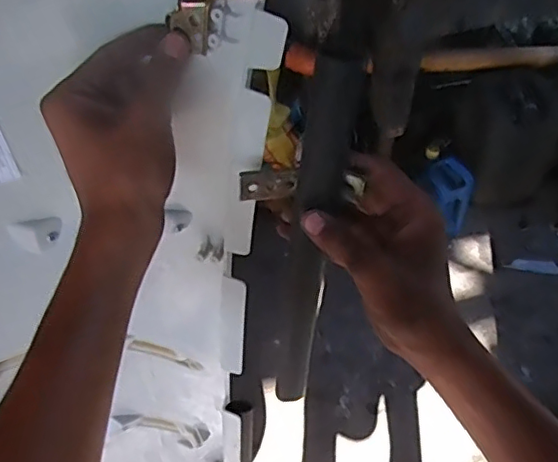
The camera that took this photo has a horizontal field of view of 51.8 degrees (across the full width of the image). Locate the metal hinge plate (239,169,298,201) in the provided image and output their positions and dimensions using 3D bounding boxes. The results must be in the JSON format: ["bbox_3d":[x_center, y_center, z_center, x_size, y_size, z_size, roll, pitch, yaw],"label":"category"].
[{"bbox_3d":[-0.007,-0.030,0.377,0.037,0.019,0.004,-5,12,-2],"label":"metal hinge plate"}]

